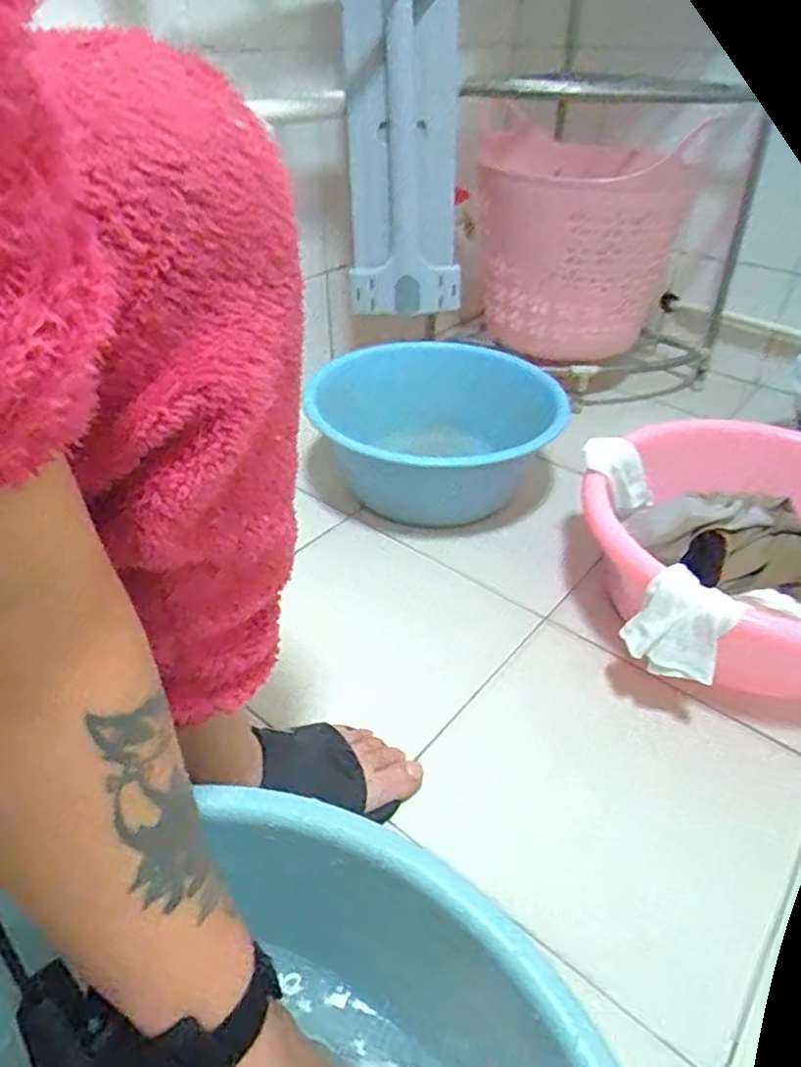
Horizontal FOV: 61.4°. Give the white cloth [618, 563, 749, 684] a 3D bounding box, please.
[{"bbox_3d":[0.245,0.078,0.593,0.048,0.081,0.083,-30,47,-34],"label":"white cloth"}]

